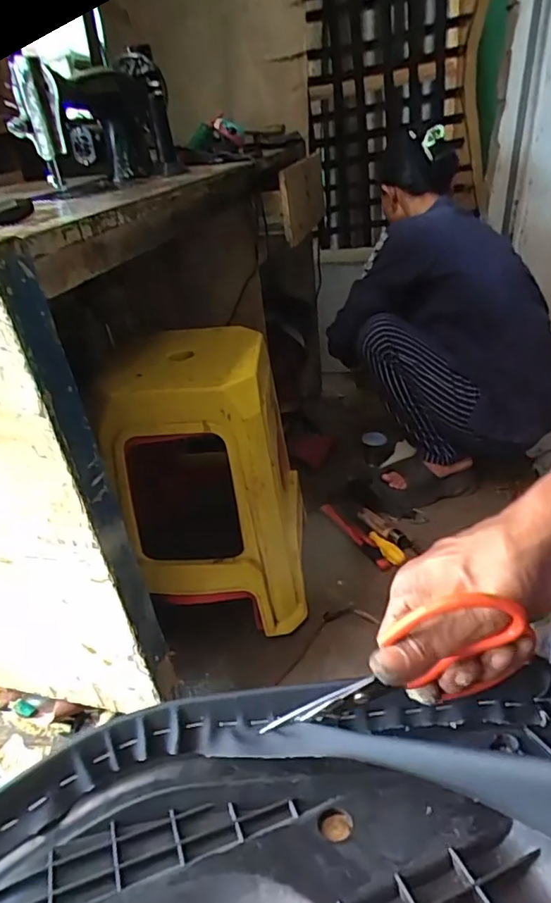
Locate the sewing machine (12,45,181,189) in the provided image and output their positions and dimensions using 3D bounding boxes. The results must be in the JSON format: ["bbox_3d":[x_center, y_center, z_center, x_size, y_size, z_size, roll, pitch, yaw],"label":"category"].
[{"bbox_3d":[-0.291,-0.548,0.910,0.211,0.172,0.244,-9,32,-3],"label":"sewing machine"}]

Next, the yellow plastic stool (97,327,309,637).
[{"bbox_3d":[-0.107,0.053,0.970,0.274,0.459,0.276,-3,30,4],"label":"yellow plastic stool"}]

